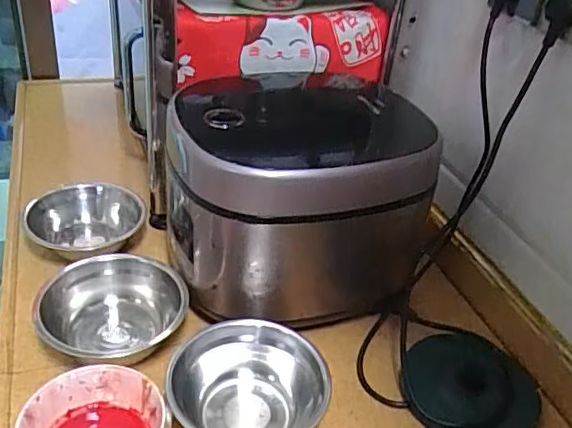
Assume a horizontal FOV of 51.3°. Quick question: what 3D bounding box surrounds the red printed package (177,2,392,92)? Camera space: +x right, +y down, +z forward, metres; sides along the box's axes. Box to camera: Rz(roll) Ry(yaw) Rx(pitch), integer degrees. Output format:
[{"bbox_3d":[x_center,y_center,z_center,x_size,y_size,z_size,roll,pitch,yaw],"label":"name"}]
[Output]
[{"bbox_3d":[0.000,-0.211,0.779,0.286,0.092,0.088,-12,38,-26],"label":"red printed package"}]

